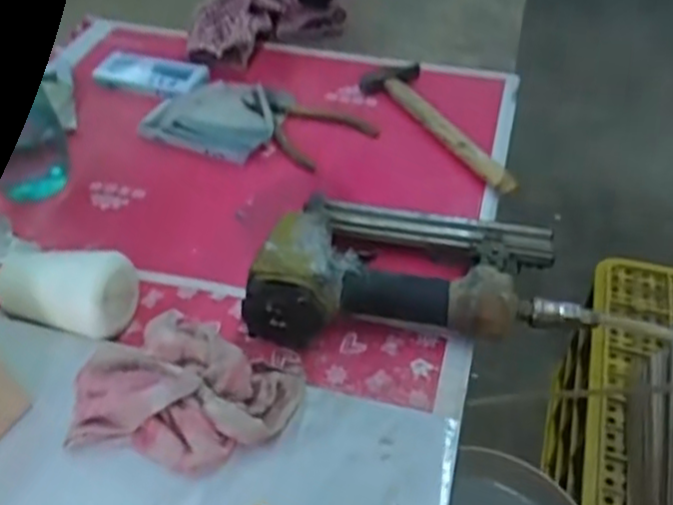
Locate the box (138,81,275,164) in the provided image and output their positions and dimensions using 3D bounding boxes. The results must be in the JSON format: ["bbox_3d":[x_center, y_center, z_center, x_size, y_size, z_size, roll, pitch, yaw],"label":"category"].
[{"bbox_3d":[-0.125,-0.144,0.752,0.132,0.023,0.106,21,46,21],"label":"box"}]

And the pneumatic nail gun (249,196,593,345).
[{"bbox_3d":[0.056,-0.002,0.564,0.251,0.064,0.159,-1,42,-3],"label":"pneumatic nail gun"}]

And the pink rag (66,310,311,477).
[{"bbox_3d":[-0.102,0.089,0.471,0.143,0.037,0.100,10,43,9],"label":"pink rag"}]

